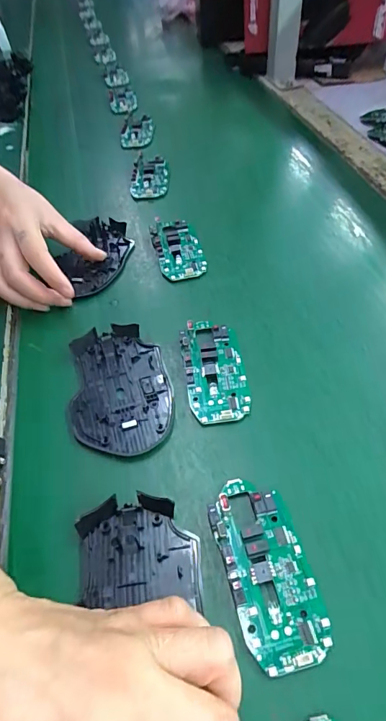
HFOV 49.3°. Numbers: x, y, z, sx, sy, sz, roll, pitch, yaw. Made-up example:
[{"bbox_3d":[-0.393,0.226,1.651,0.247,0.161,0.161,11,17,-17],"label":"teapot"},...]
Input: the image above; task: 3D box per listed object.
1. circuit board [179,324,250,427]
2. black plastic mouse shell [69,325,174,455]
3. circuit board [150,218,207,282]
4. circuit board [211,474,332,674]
[{"bbox_3d":[0.016,0.005,0.324,0.045,0.012,0.091,-8,50,-1],"label":"circuit board"},{"bbox_3d":[-0.054,0.018,0.317,0.072,0.014,0.111,-9,50,-1],"label":"black plastic mouse shell"},{"bbox_3d":[-0.015,-0.115,0.432,0.047,0.018,0.081,-12,50,-4],"label":"circuit board"},{"bbox_3d":[0.040,0.113,0.235,0.044,0.012,0.098,-14,50,-6],"label":"circuit board"}]

